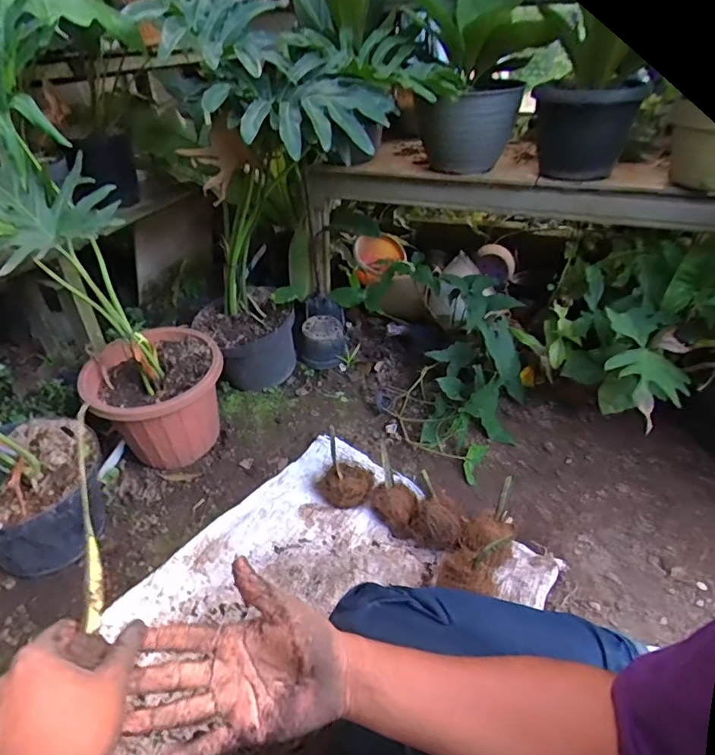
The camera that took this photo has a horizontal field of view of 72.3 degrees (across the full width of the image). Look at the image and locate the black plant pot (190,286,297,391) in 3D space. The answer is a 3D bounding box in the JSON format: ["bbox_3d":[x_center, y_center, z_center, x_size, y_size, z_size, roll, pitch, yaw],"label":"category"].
[{"bbox_3d":[-0.294,-0.100,1.362,0.233,0.218,0.254,-4,38,3],"label":"black plant pot"}]

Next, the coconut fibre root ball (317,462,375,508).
[{"bbox_3d":[-0.026,0.210,1.022,0.114,0.070,0.106,-4,38,3],"label":"coconut fibre root ball"}]

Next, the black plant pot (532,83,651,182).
[{"bbox_3d":[0.503,-0.542,1.100,0.215,0.207,0.187,12,41,22],"label":"black plant pot"}]

